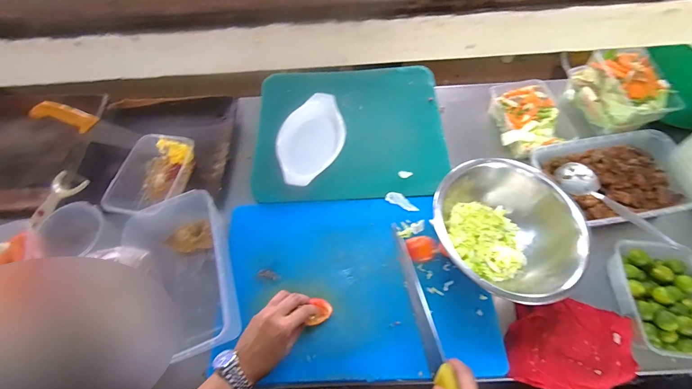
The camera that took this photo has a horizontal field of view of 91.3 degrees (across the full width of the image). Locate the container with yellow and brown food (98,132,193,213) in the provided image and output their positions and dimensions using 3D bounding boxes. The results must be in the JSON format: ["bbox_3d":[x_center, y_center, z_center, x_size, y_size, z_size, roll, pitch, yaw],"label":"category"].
[{"bbox_3d":[-0.375,-0.033,0.663,0.118,0.052,0.176,9,62,7],"label":"container with yellow and brown food"}]

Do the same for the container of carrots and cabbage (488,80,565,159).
[{"bbox_3d":[0.374,-0.155,0.704,0.116,0.062,0.186,-2,61,1],"label":"container of carrots and cabbage"}]

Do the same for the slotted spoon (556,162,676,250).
[{"bbox_3d":[0.453,0.010,0.578,0.051,0.029,0.205,-28,51,-13],"label":"slotted spoon"}]

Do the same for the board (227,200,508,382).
[{"bbox_3d":[0.027,0.145,0.564,0.429,0.019,0.297,-3,61,0],"label":"board"}]

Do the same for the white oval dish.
[{"bbox_3d":[-0.070,-0.109,0.685,0.128,0.035,0.222,11,62,8],"label":"white oval dish"}]

